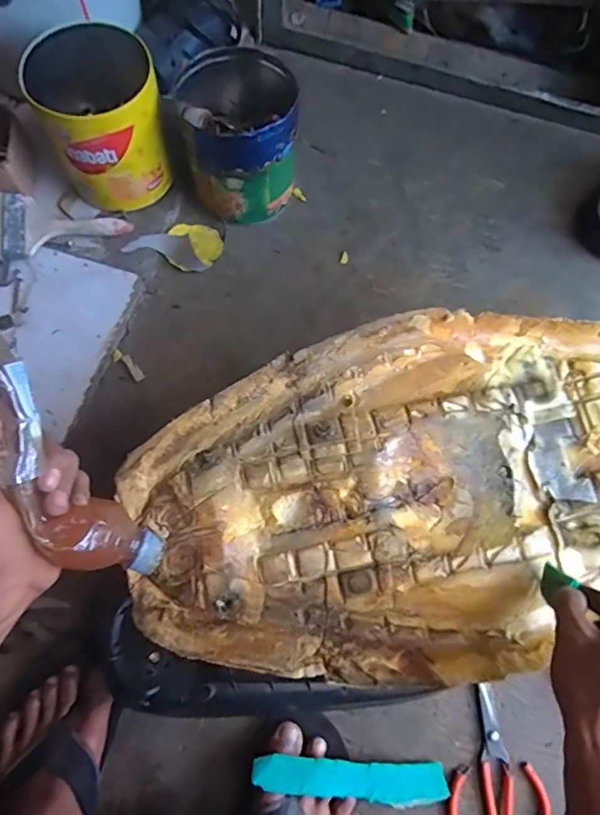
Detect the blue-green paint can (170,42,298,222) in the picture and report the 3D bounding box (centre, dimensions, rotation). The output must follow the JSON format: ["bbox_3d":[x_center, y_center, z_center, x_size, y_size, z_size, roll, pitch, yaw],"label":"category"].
[{"bbox_3d":[-0.082,-0.366,0.671,0.149,0.154,0.174,-13,74,-6],"label":"blue-green paint can"}]

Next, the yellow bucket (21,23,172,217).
[{"bbox_3d":[-0.253,-0.370,0.645,0.145,0.155,0.152,1,73,-3],"label":"yellow bucket"}]

